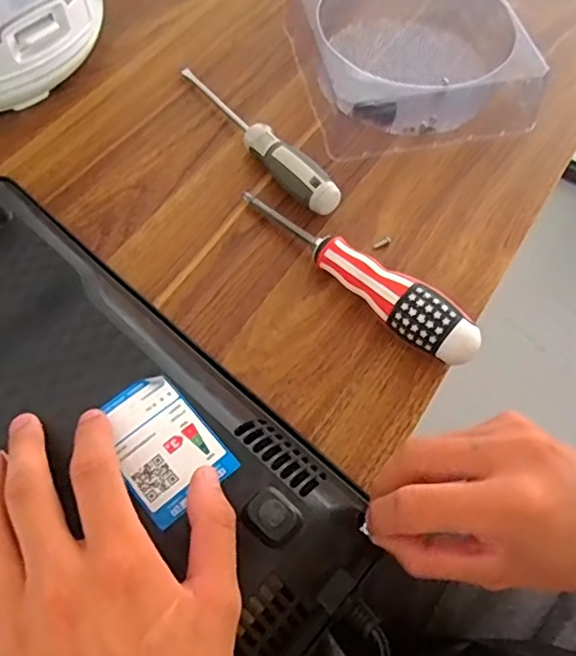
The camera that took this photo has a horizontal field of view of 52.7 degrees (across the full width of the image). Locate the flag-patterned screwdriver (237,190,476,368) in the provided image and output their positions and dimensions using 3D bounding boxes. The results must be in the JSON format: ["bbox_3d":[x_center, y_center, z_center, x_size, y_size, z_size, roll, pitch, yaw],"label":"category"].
[{"bbox_3d":[0.039,-0.036,0.367,0.179,0.038,0.028,40,67,18],"label":"flag-patterned screwdriver"}]

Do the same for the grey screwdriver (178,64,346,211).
[{"bbox_3d":[-0.028,-0.144,0.431,0.023,0.030,0.184,-34,67,-19],"label":"grey screwdriver"}]

